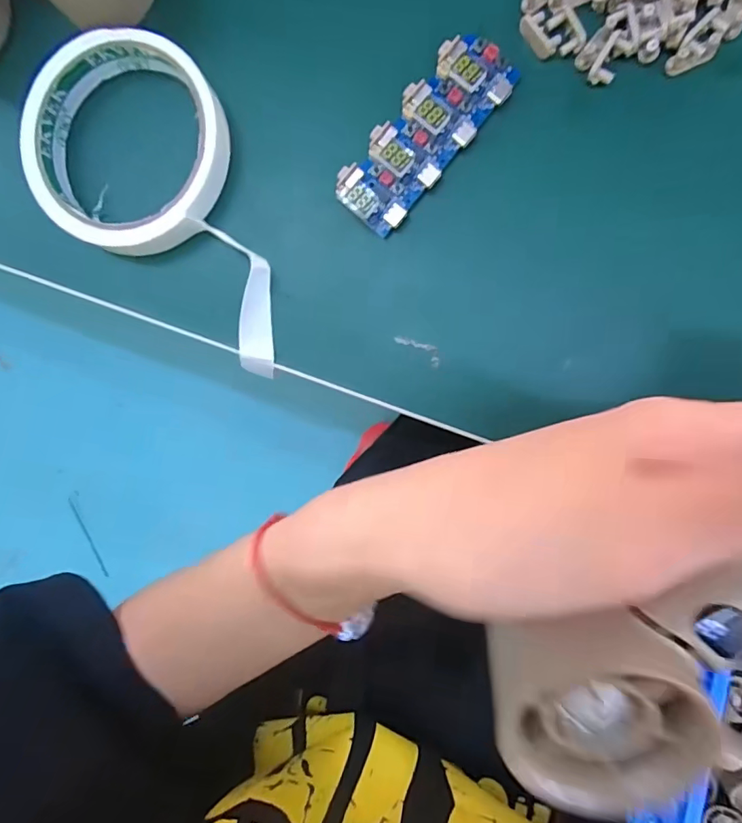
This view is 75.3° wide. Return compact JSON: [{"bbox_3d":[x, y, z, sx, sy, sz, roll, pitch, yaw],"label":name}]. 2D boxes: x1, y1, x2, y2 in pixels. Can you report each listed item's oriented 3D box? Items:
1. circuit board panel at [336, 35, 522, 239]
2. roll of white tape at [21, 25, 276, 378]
[{"bbox_3d":[0.022,-0.118,0.205,0.033,0.019,0.086,41,96,5],"label":"circuit board panel"},{"bbox_3d":[-0.084,-0.100,0.217,0.155,0.029,0.090,38,95,5],"label":"roll of white tape"}]

